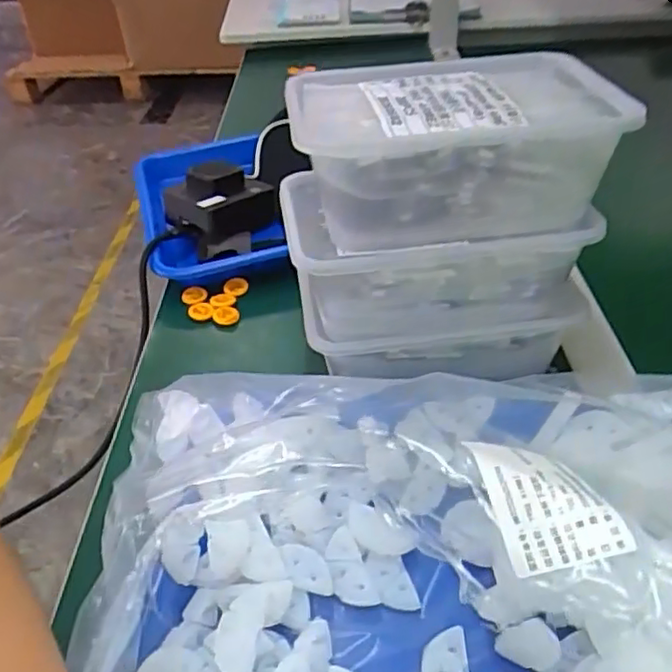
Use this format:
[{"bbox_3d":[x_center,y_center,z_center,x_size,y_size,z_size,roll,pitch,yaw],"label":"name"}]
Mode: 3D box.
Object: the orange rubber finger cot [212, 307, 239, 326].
[{"bbox_3d":[-0.085,-0.016,0.499,0.020,0.006,0.017,-2,41,1],"label":"orange rubber finger cot"}]

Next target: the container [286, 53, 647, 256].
[{"bbox_3d":[0.057,-0.104,0.356,0.164,0.064,0.109,-8,42,-5],"label":"container"}]

